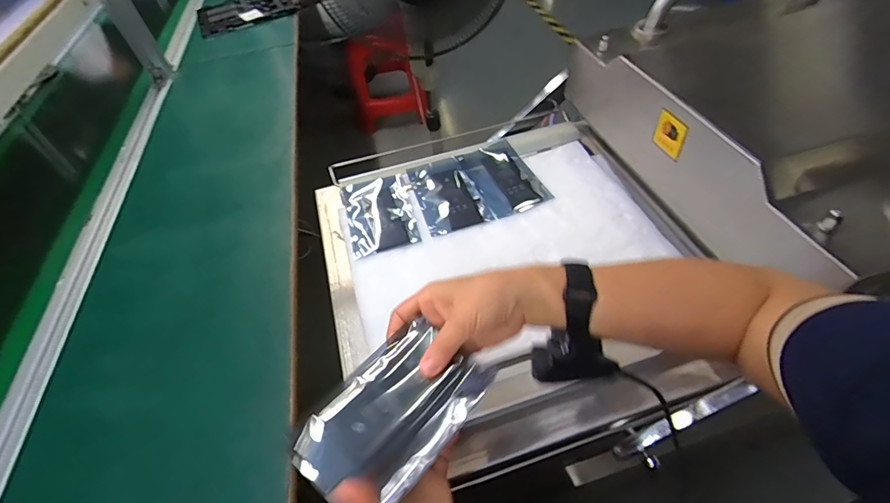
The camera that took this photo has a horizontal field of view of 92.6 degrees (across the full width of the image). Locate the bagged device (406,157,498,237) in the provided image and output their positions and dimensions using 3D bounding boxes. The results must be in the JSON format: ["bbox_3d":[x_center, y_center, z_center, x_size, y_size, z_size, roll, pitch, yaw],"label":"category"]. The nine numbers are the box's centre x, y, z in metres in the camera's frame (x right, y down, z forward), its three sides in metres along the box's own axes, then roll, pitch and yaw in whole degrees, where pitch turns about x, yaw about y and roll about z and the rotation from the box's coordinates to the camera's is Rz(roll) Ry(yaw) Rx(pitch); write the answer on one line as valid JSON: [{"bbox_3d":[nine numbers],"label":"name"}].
[{"bbox_3d":[0.004,-0.091,0.656,0.095,0.014,0.143,-19,50,-9],"label":"bagged device"}]

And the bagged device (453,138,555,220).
[{"bbox_3d":[0.090,-0.118,0.675,0.097,0.020,0.152,-23,51,-13],"label":"bagged device"}]

